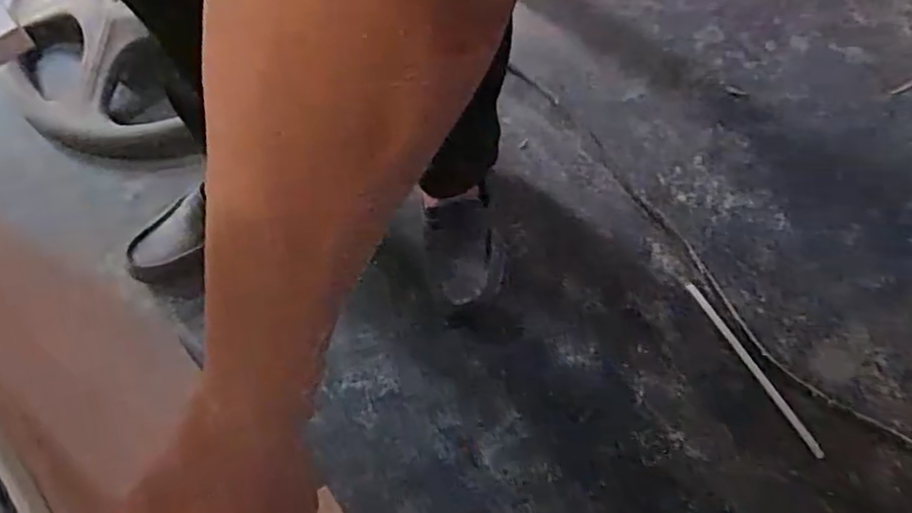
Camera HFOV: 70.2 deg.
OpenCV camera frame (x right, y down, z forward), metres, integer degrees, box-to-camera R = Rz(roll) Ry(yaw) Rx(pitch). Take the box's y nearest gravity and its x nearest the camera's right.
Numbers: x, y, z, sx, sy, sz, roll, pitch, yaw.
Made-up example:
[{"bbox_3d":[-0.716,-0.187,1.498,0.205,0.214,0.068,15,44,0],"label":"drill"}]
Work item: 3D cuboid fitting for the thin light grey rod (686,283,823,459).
[{"bbox_3d":[0.364,0.133,0.796,0.011,0.004,0.244,-27,67,-11],"label":"thin light grey rod"}]

